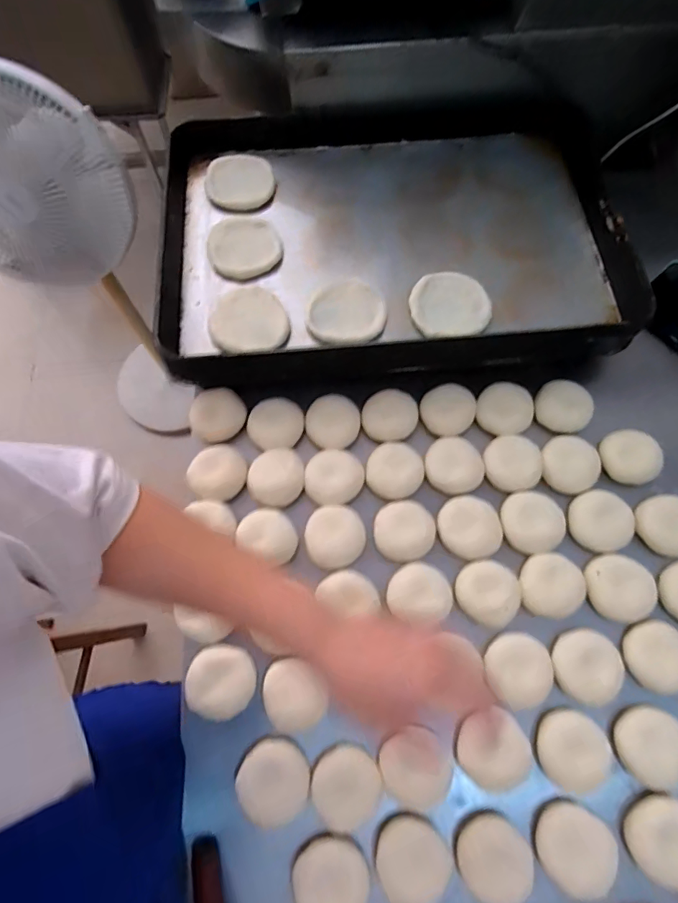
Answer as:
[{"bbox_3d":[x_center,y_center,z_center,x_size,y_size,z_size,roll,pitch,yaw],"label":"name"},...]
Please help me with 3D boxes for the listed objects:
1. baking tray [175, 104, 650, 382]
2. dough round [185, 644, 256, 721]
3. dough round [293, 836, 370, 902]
[{"bbox_3d":[0.075,-0.306,0.652,0.594,0.067,0.420,-3,72,-2],"label":"baking tray"},{"bbox_3d":[-0.124,0.244,0.506,0.068,0.021,0.069,6,69,2],"label":"dough round"},{"bbox_3d":[-0.007,0.405,0.447,0.067,0.023,0.066,0,69,0],"label":"dough round"}]

